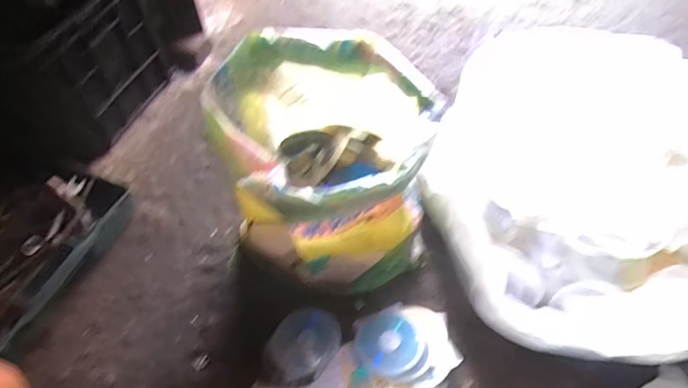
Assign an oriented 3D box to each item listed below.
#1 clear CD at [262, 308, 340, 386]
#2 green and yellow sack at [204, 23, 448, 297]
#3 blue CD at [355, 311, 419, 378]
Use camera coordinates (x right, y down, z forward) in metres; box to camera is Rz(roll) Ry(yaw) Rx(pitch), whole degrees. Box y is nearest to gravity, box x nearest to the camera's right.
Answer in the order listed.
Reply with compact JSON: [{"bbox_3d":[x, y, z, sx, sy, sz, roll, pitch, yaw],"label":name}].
[{"bbox_3d":[-0.073,0.272,0.811,0.112,0.007,0.140,28,59,21],"label":"clear CD"},{"bbox_3d":[-0.027,-0.012,0.740,0.276,0.427,0.286,-30,60,-17],"label":"green and yellow sack"},{"bbox_3d":[0.078,0.267,0.809,0.106,0.004,0.108,-2,49,2],"label":"blue CD"}]

